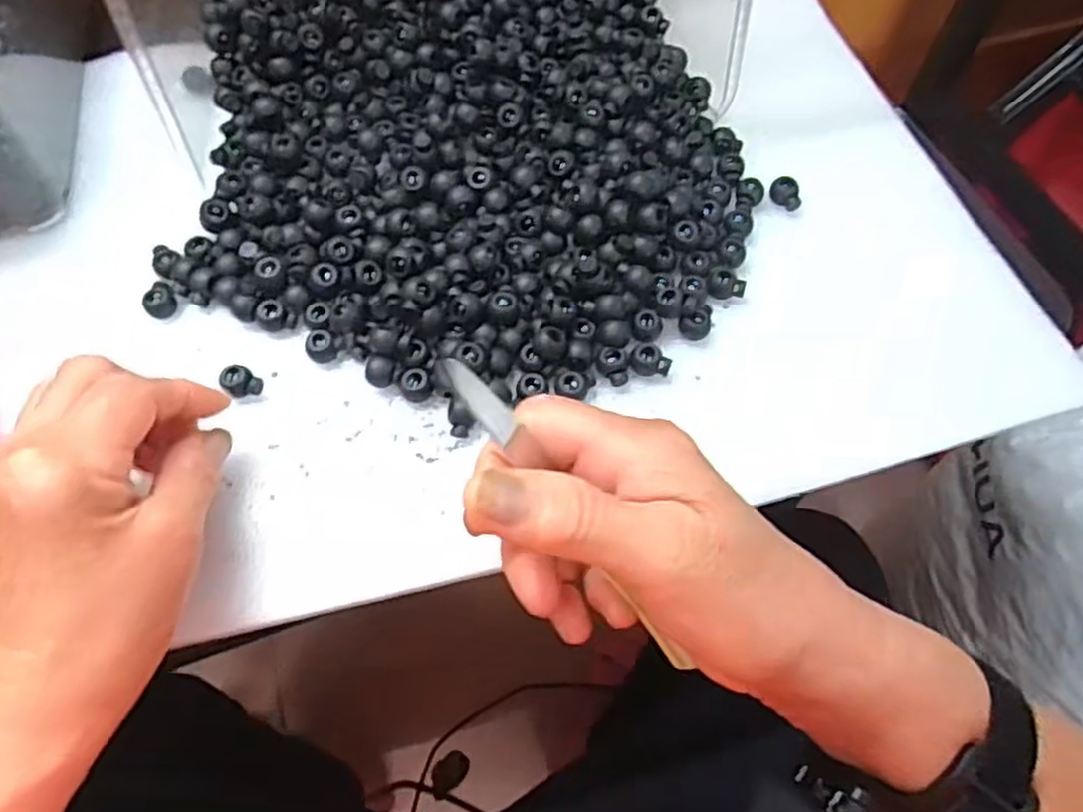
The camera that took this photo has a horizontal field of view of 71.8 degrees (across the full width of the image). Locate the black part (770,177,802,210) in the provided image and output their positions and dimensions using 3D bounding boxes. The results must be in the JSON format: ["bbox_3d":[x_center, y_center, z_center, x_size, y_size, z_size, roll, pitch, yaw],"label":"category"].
[{"bbox_3d":[0.134,-0.116,0.411,0.012,0.010,0.018,-12,62,-8],"label":"black part"}]

